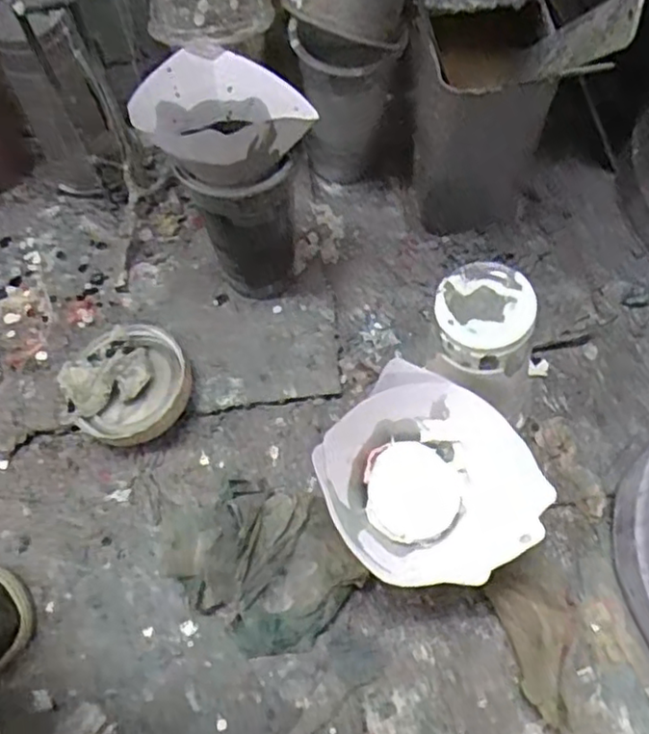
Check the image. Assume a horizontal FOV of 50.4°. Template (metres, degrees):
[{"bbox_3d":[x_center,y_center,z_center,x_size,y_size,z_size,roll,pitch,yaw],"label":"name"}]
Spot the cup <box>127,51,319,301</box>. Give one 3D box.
[{"bbox_3d":[-0.067,-0.143,0.541,0.096,0.191,0.120,-32,70,-11],"label":"cup"}]

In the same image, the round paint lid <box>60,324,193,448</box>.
[{"bbox_3d":[-0.161,0.018,0.571,0.100,0.045,0.101,-1,67,1],"label":"round paint lid"}]

